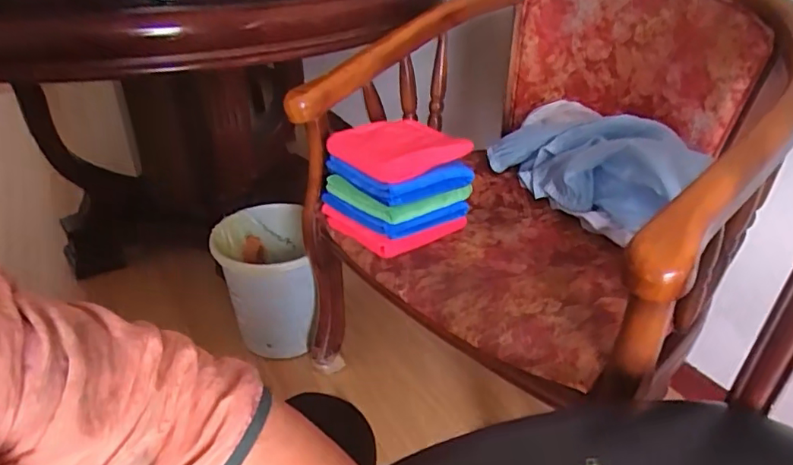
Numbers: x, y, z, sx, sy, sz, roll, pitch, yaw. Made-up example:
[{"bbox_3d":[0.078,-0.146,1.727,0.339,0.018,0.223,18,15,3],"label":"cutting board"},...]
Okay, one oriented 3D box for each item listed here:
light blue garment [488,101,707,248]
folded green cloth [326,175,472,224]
[{"bbox_3d":[0.311,-0.105,0.891,0.136,0.161,0.358,-13,34,-24],"label":"light blue garment"},{"bbox_3d":[0.001,-0.076,0.856,0.161,0.035,0.161,-24,39,-37],"label":"folded green cloth"}]

